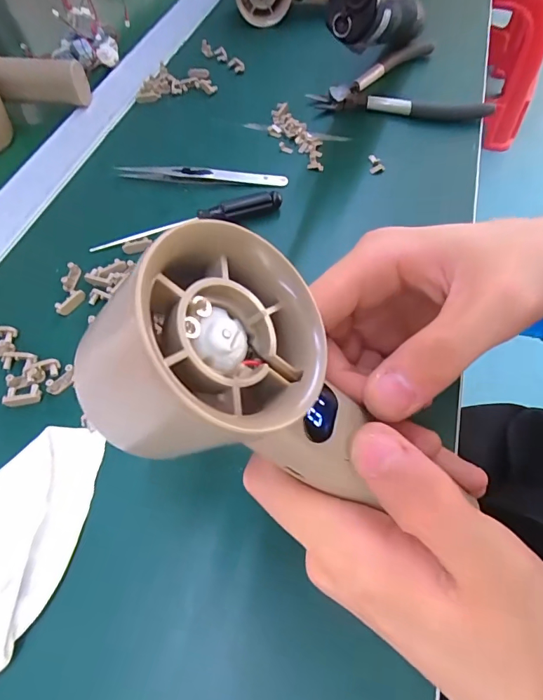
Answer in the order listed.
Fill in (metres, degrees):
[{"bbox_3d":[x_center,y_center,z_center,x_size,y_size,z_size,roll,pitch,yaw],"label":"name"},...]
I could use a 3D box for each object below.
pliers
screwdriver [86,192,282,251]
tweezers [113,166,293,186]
[{"bbox_3d":[0.107,-0.234,0.370,0.138,0.020,0.121,-14,60,-8],"label":"pliers"},{"bbox_3d":[-0.056,-0.089,0.284,0.131,0.016,0.011,-15,60,-9],"label":"screwdriver"},{"bbox_3d":[-0.052,-0.131,0.312,0.125,0.008,0.010,1,59,1],"label":"tweezers"}]

